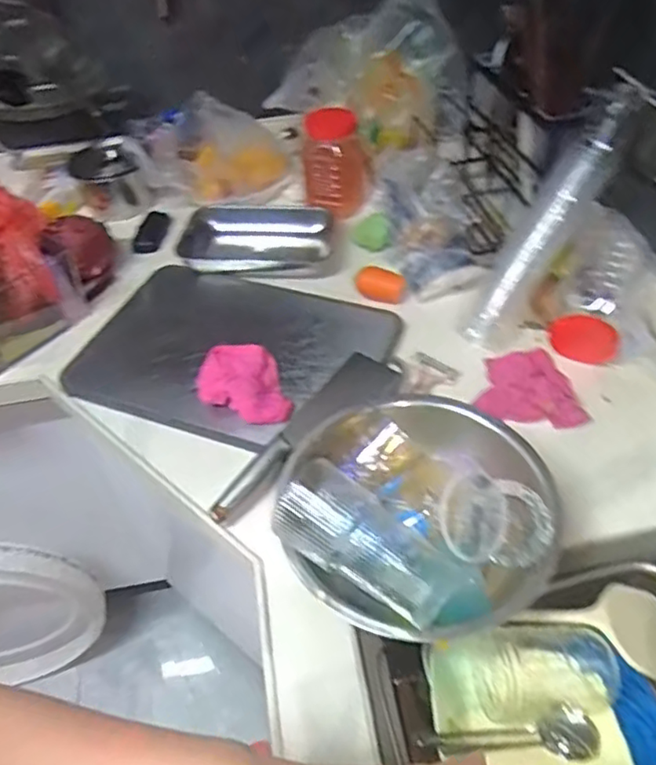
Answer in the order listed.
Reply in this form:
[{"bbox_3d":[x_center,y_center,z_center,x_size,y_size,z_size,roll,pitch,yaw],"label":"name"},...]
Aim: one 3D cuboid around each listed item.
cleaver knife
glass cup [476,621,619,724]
[{"bbox_3d":[-0.022,0.061,0.783,0.073,0.019,0.315,29,55,28],"label":"cleaver knife"},{"bbox_3d":[0.213,0.285,0.615,0.130,0.059,0.073,-7,47,-2],"label":"glass cup"}]

